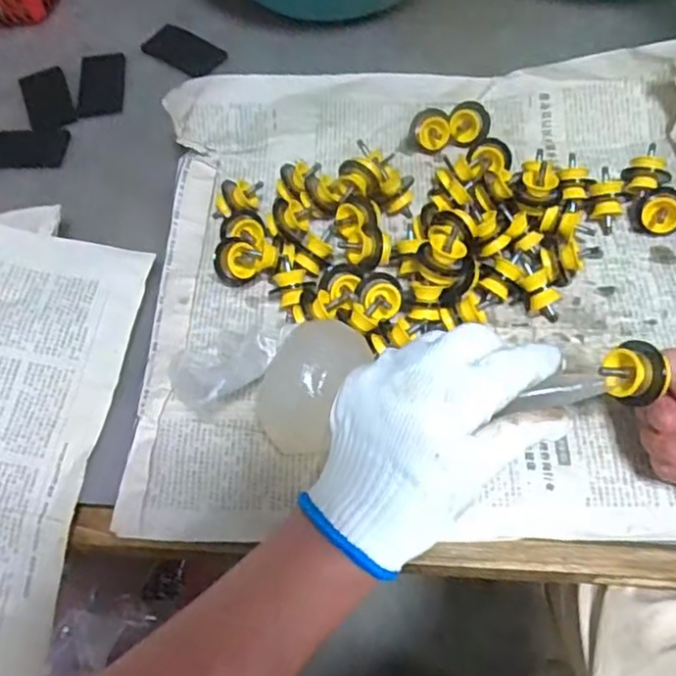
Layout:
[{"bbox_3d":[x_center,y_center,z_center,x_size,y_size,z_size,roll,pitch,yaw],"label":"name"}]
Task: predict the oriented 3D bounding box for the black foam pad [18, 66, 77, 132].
[{"bbox_3d":[-0.269,-0.220,0.579,0.041,0.006,0.084,-21,61,-7],"label":"black foam pad"}]

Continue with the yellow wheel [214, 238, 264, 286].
[{"bbox_3d":[-0.073,-0.054,0.450,0.034,0.014,0.034,-33,104,13],"label":"yellow wheel"}]

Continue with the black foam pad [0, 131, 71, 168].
[{"bbox_3d":[-0.279,-0.165,0.549,0.079,0.008,0.042,-3,60,3],"label":"black foam pad"}]

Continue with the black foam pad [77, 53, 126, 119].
[{"bbox_3d":[-0.222,-0.240,0.590,0.040,0.009,0.082,-7,60,1],"label":"black foam pad"}]

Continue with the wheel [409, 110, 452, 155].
[{"bbox_3d":[0.074,-0.167,0.505,0.032,0.033,0.016,4,17,0],"label":"wheel"}]

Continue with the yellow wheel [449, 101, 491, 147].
[{"bbox_3d":[0.106,-0.172,0.502,0.034,0.016,0.034,0,99,-1],"label":"yellow wheel"}]

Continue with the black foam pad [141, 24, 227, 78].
[{"bbox_3d":[-0.146,-0.275,0.597,0.093,0.007,0.046,36,70,22],"label":"black foam pad"}]

